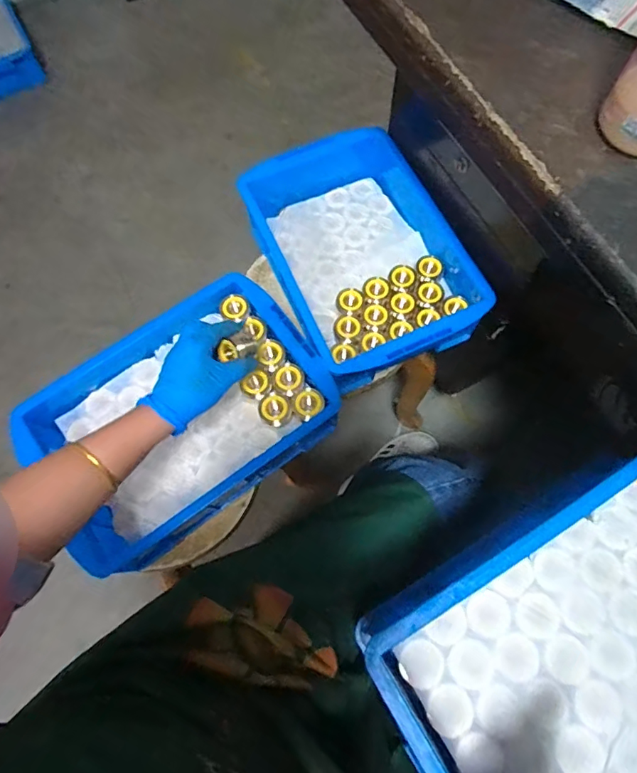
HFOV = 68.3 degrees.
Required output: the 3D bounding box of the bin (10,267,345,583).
[{"bbox_3d":[-0.166,0.039,0.610,0.340,0.106,0.234,-35,73,-10],"label":"bin"}]

